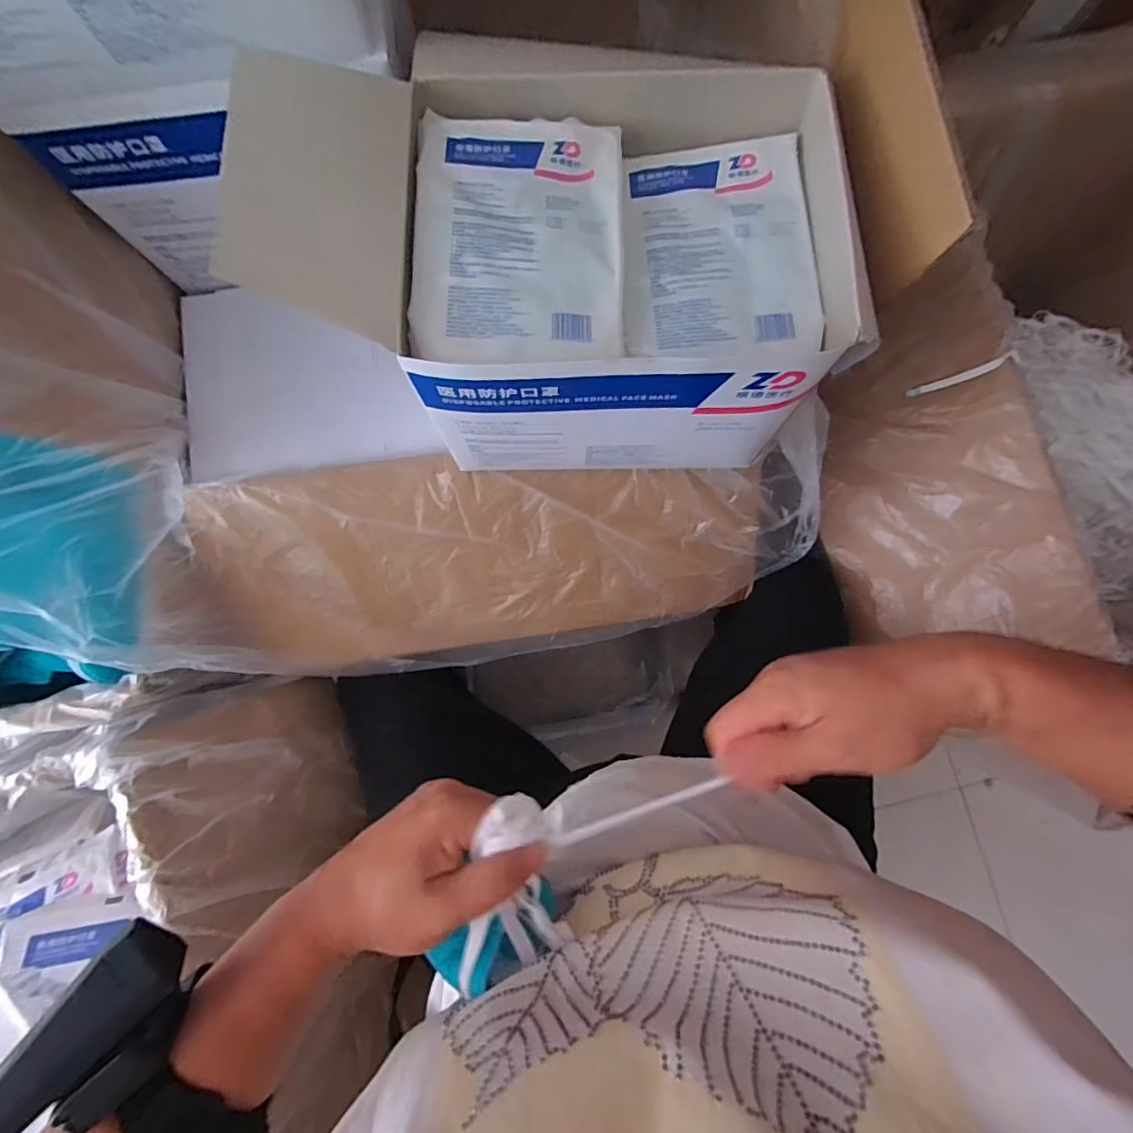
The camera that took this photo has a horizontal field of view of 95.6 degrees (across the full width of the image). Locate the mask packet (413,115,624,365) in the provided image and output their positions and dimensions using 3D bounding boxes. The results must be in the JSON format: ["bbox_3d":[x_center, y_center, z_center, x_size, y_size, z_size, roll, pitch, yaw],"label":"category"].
[{"bbox_3d":[-0.029,-0.206,0.324,0.127,0.025,0.174,-1,82,0],"label":"mask packet"}]

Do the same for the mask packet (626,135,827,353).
[{"bbox_3d":[0.099,-0.211,0.339,0.119,0.019,0.161,1,82,0],"label":"mask packet"}]

